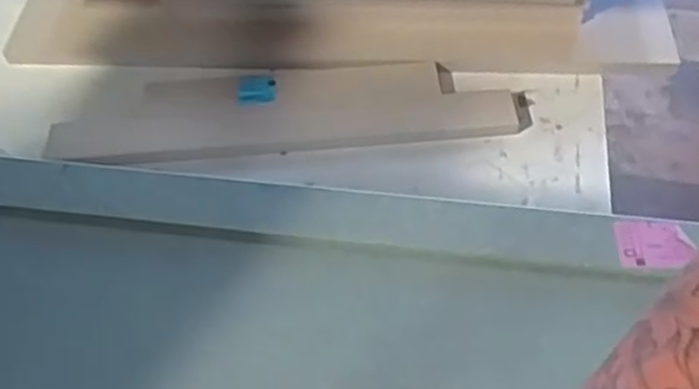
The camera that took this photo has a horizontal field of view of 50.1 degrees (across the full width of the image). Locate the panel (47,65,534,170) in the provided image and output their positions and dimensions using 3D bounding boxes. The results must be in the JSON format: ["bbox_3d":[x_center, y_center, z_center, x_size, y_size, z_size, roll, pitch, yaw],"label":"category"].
[{"bbox_3d":[-0.061,-0.095,0.791,0.479,0.024,0.114,-6,53,-3],"label":"panel"}]

